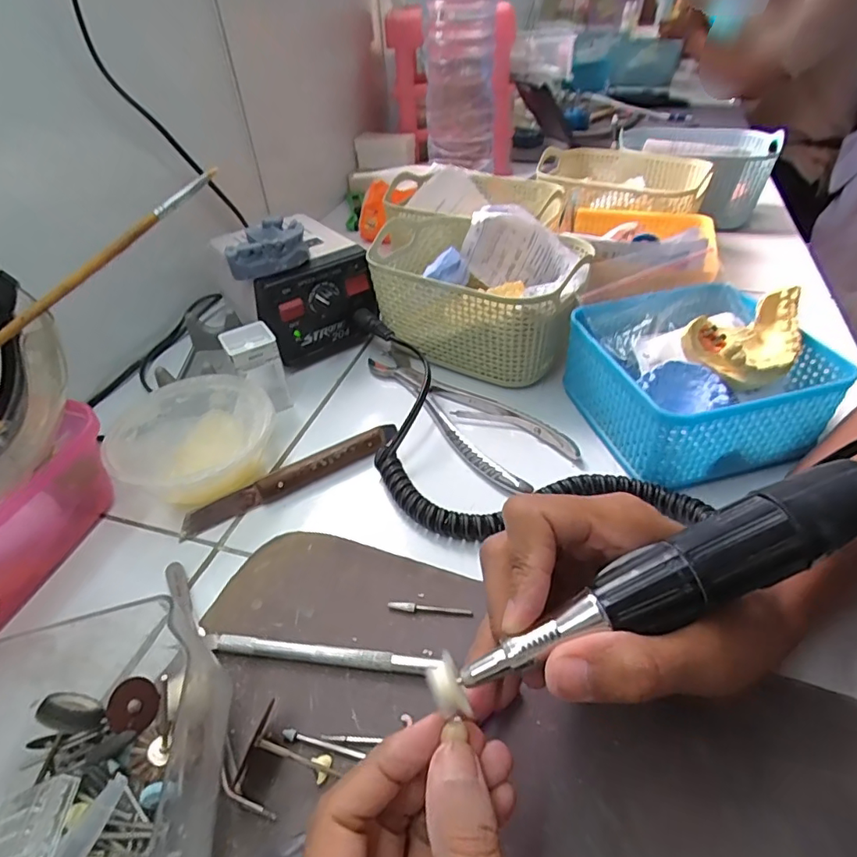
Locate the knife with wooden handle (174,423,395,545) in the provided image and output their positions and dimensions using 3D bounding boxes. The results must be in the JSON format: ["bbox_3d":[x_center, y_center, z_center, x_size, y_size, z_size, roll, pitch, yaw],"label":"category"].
[{"bbox_3d":[-0.087,0.031,0.346,0.148,0.011,0.017,-24,45,-20],"label":"knife with wooden handle"}]

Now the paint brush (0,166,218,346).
[{"bbox_3d":[-0.196,-0.081,0.291,0.196,0.009,0.009,-41,49,-5],"label":"paint brush"}]

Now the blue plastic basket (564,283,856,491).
[{"bbox_3d":[0.177,-0.035,0.353,0.133,0.063,0.127,-10,42,-6],"label":"blue plastic basket"}]

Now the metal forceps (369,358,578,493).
[{"bbox_3d":[0.017,-0.016,0.393,0.059,0.010,0.187,-32,49,-28],"label":"metal forceps"}]

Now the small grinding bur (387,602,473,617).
[{"bbox_3d":[0.001,0.093,0.273,0.044,0.004,0.005,2,42,7],"label":"small grinding bur"}]

